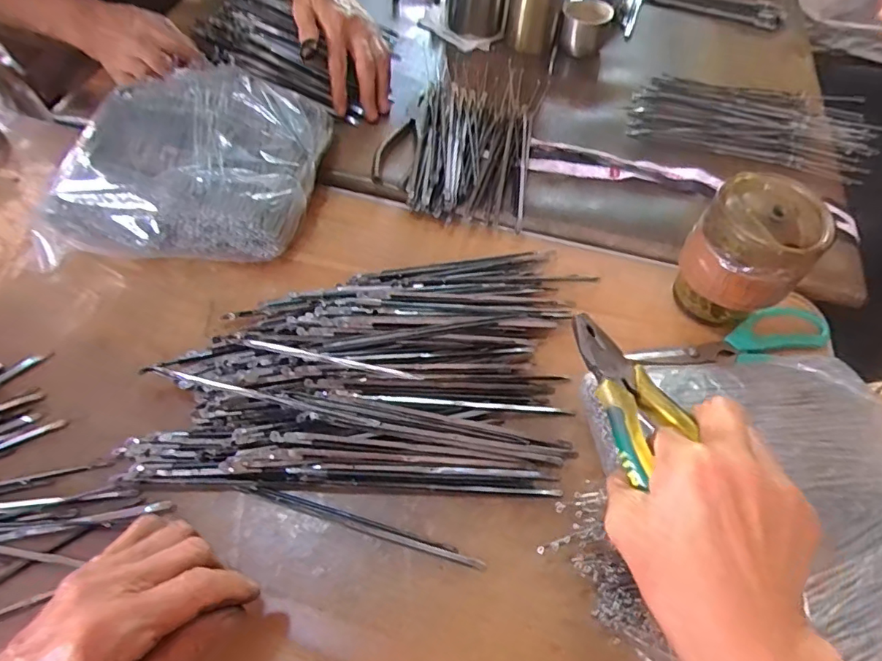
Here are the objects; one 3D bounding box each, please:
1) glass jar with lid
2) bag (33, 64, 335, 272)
[{"bbox_3d":[0.245,-0.061,0.418,0.083,0.101,0.081,33,62,16],"label":"glass jar with lid"},{"bbox_3d":[-0.235,-0.153,0.488,0.225,0.065,0.219,6,58,0],"label":"bag"}]

